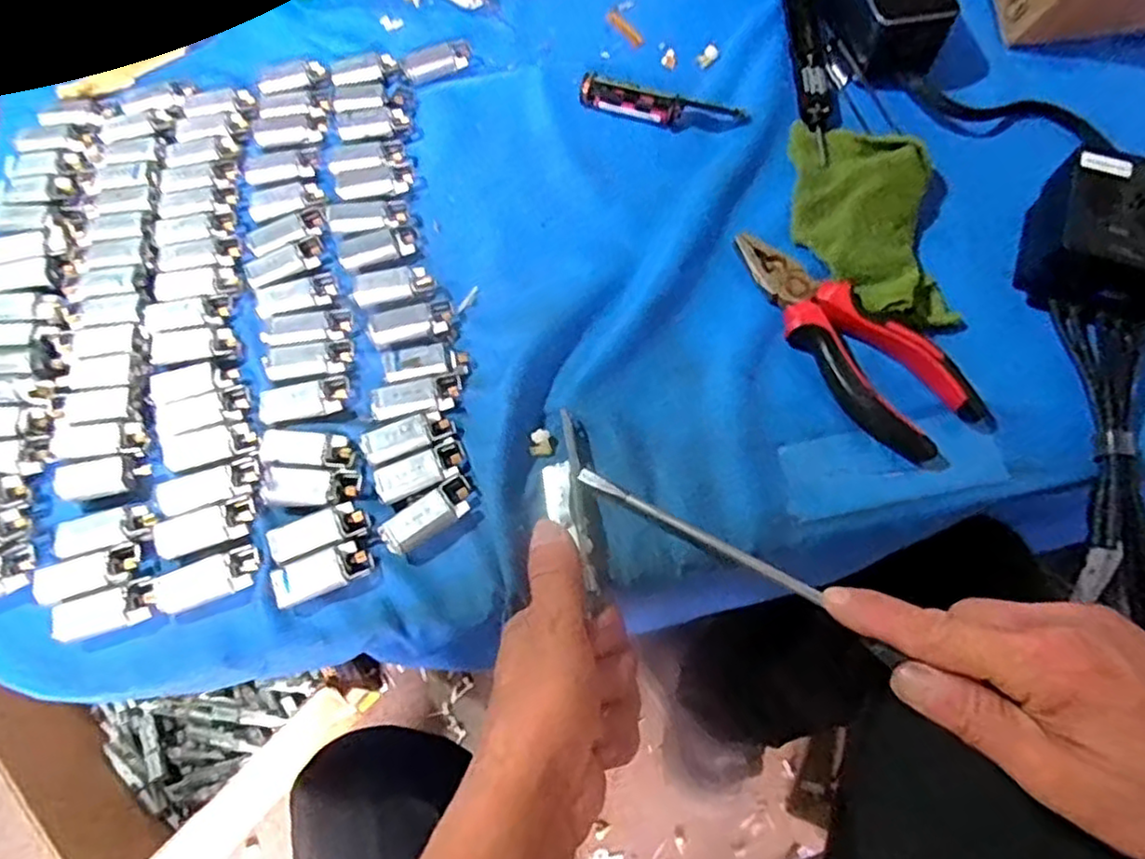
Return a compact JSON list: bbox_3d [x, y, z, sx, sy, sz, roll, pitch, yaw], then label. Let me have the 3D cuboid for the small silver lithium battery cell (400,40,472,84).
[{"bbox_3d":[-0.093,-0.252,0.479,0.048,0.014,0.018,-22,67,-8],"label":"small silver lithium battery cell"}]

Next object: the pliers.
[{"bbox_3d":[0.149,-0.049,0.377,0.052,0.015,0.159,-40,71,-15],"label":"pliers"}]

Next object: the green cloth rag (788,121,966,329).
[{"bbox_3d":[0.176,-0.129,0.410,0.080,0.019,0.143,1,66,2],"label":"green cloth rag"}]

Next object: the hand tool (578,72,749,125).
[{"bbox_3d":[0.056,-0.210,0.451,0.108,0.018,0.016,18,68,9],"label":"hand tool"}]

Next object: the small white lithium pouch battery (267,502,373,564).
[{"bbox_3d":[-0.126,0.050,0.345,0.046,0.005,0.019,-22,67,-8],"label":"small white lithium pouch battery"}]

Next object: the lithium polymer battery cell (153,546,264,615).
[{"bbox_3d":[-0.179,0.073,0.340,0.051,0.007,0.023,-18,67,-7],"label":"lithium polymer battery cell"}]

